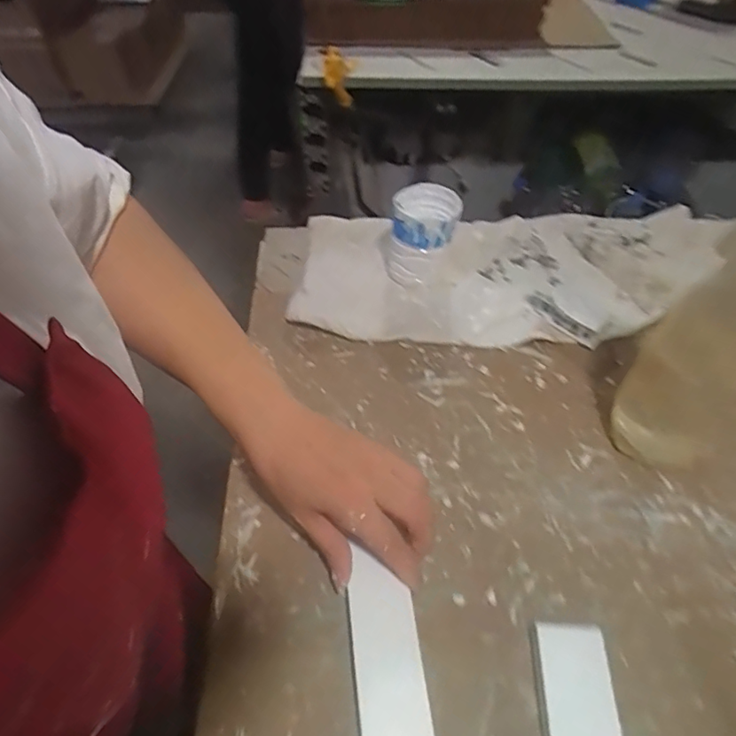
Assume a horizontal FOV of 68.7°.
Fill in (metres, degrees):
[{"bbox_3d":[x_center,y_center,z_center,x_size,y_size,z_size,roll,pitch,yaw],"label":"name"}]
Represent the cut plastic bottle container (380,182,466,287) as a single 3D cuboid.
[{"bbox_3d":[0.053,-0.138,0.554,0.072,0.079,0.069,0,49,0],"label":"cut plastic bottle container"}]

